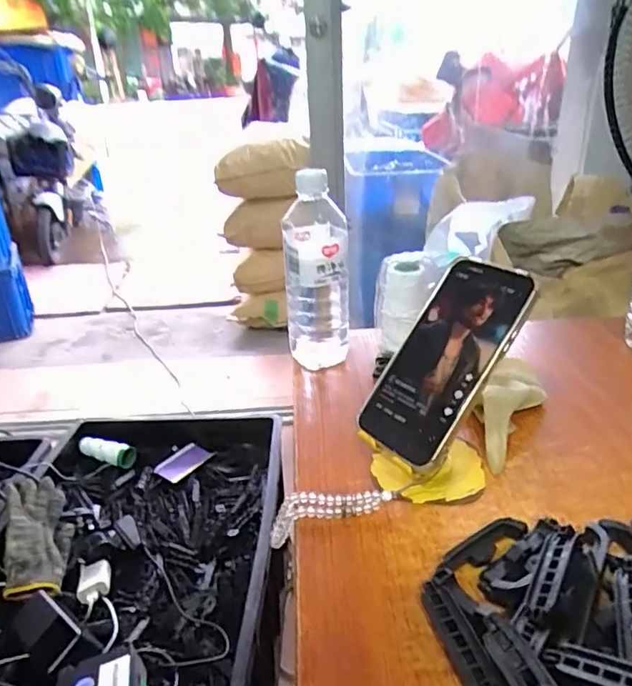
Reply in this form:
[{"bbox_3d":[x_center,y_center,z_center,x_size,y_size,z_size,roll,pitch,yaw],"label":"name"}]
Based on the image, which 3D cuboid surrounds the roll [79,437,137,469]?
[{"bbox_3d":[-0.399,0.208,1.017,0.120,0.035,0.034,9,28,21],"label":"roll"}]

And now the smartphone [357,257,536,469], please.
[{"bbox_3d":[0.100,0.011,0.419,0.009,0.167,0.083,36,-5,-42],"label":"smartphone"}]

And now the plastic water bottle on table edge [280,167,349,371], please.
[{"bbox_3d":[0.001,-0.064,0.589,0.071,0.226,0.067,-2,26,-1],"label":"plastic water bottle on table edge"}]

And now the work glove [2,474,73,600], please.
[{"bbox_3d":[-0.410,0.279,0.788,0.078,0.082,0.190,-11,28,-18],"label":"work glove"}]

